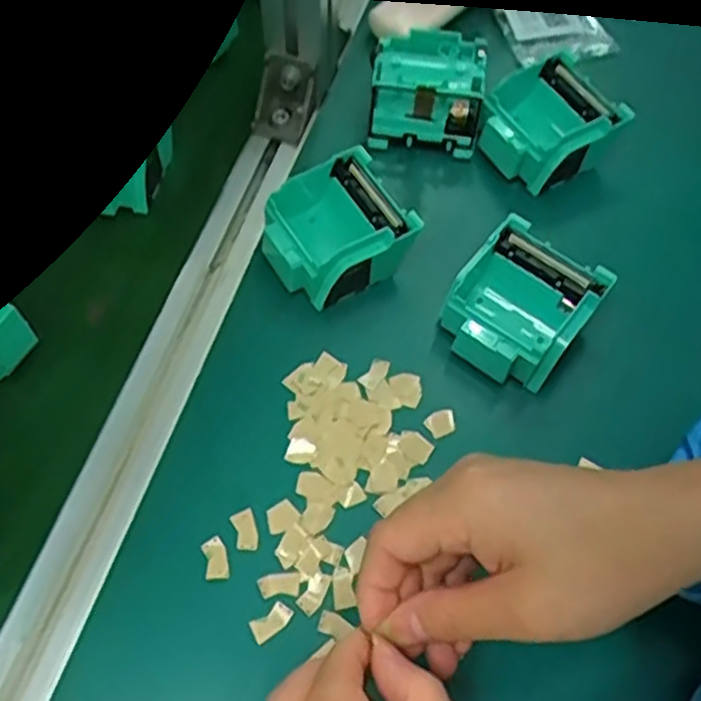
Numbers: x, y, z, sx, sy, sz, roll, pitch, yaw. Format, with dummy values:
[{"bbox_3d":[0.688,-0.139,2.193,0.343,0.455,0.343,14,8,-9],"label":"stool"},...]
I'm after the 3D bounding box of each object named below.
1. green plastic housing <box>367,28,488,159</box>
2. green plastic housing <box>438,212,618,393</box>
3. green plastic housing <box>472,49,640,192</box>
[{"bbox_3d":[0.050,-0.170,0.494,0.071,0.042,0.072,6,62,2],"label":"green plastic housing"},{"bbox_3d":[0.096,-0.026,0.425,0.072,0.039,0.084,35,67,16],"label":"green plastic housing"},{"bbox_3d":[0.125,-0.144,0.482,0.074,0.040,0.075,-33,68,-17],"label":"green plastic housing"}]

